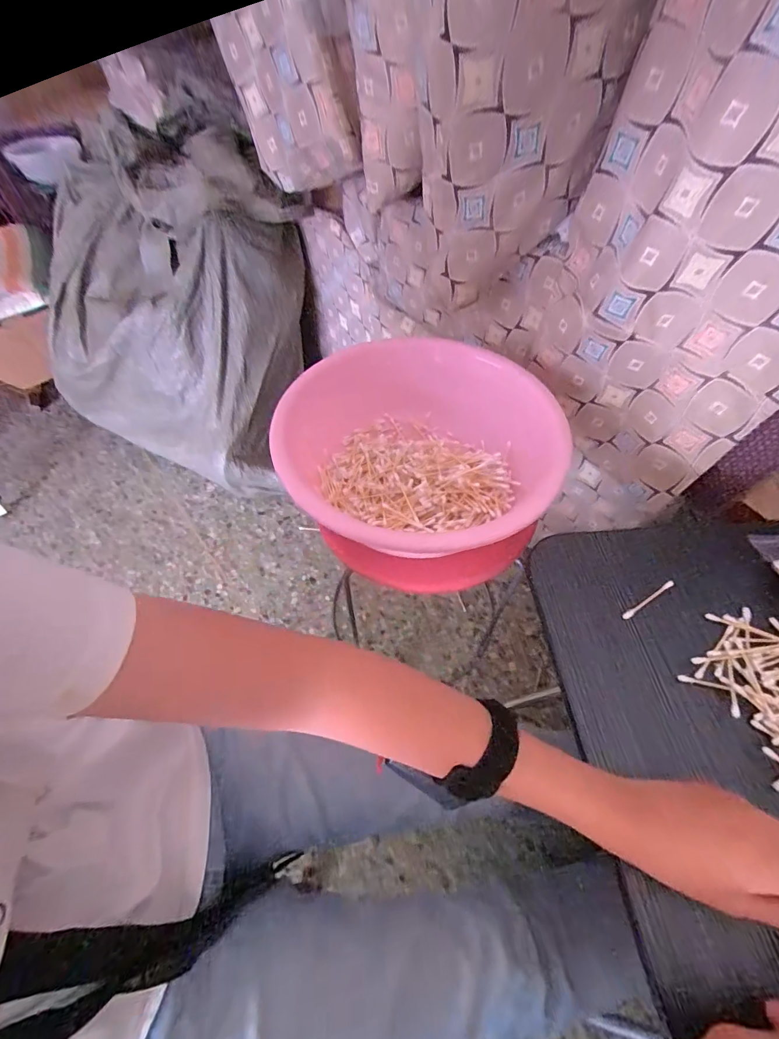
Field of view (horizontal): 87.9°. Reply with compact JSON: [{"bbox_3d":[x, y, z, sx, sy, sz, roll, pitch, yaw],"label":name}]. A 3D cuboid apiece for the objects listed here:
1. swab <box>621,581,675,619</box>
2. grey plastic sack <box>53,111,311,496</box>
[{"bbox_3d":[0.250,0.078,0.390,0.069,0.006,0.007,-26,60,-16],"label":"swab"},{"bbox_3d":[-0.455,-0.442,0.887,0.501,0.542,0.390,23,59,15],"label":"grey plastic sack"}]

